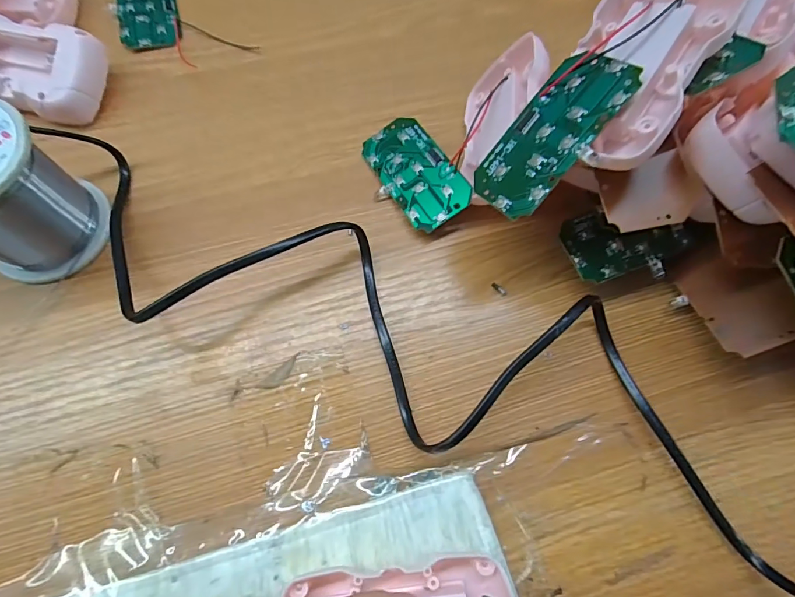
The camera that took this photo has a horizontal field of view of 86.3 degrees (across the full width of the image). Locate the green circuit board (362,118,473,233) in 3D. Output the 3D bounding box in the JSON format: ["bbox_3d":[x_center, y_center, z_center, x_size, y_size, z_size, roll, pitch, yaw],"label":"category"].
[{"bbox_3d":[0.009,-0.072,0.240,0.038,0.004,0.073,-35,68,3],"label":"green circuit board"}]

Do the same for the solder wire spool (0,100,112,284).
[{"bbox_3d":[-0.185,-0.049,0.200,0.059,0.063,0.059,30,71,8],"label":"solder wire spool"}]

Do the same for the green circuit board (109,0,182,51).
[{"bbox_3d":[-0.170,-0.197,0.288,0.038,0.005,0.072,-15,71,-8],"label":"green circuit board"}]

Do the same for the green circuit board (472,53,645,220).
[{"bbox_3d":[0.065,-0.070,0.182,0.074,0.004,0.036,-51,55,12],"label":"green circuit board"}]

